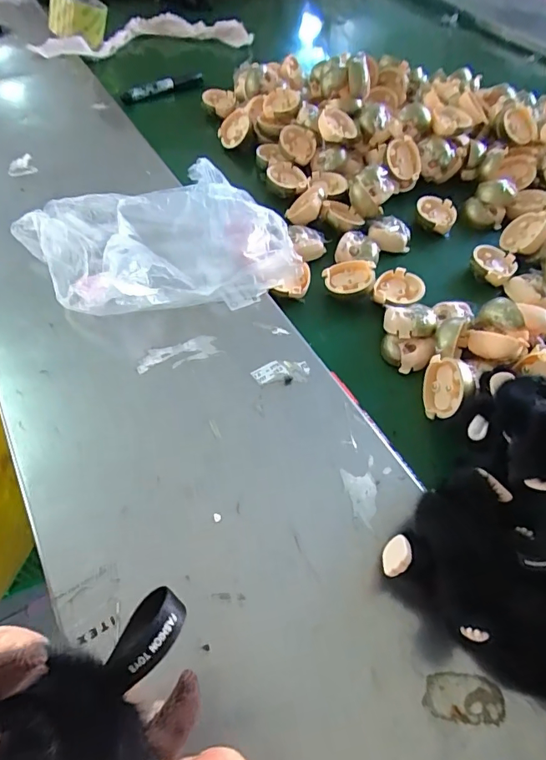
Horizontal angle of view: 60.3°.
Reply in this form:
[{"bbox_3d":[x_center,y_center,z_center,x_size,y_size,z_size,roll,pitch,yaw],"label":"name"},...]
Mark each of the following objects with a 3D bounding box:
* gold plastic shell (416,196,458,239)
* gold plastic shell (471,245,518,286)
[{"bbox_3d":[0.192,-0.194,0.556,0.046,0.024,0.046,20,55,12],"label":"gold plastic shell"},{"bbox_3d":[0.236,-0.123,0.506,0.046,0.025,0.052,24,56,15],"label":"gold plastic shell"}]

